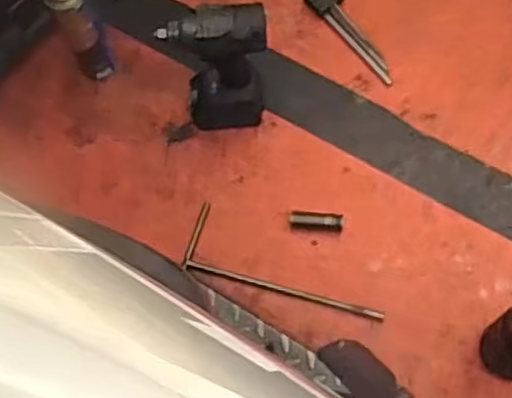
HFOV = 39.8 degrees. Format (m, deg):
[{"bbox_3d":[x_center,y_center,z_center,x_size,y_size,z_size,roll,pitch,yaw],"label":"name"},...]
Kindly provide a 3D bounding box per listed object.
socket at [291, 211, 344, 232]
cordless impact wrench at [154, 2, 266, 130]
[{"bbox_3d":[0.090,0.032,1.048,0.079,0.016,0.025,5,67,4],"label":"socket"},{"bbox_3d":[-0.052,-0.183,1.020,0.137,0.249,0.078,-8,68,1],"label":"cordless impact wrench"}]

